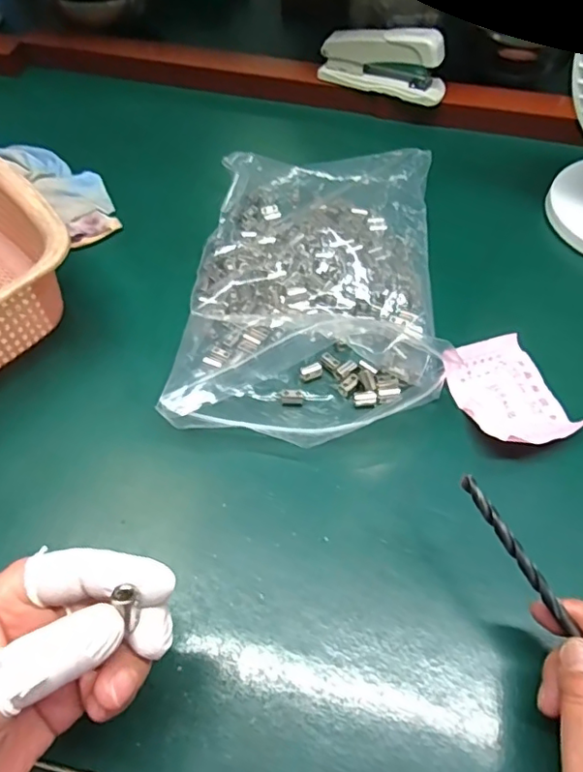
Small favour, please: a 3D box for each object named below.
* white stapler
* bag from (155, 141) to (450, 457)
[{"bbox_3d":[0.088,-0.310,0.532,0.119,0.055,0.029,24,60,15],"label":"white stapler"},{"bbox_3d":[0.019,-0.089,0.421,0.177,0.035,0.292,3,57,2],"label":"bag"}]

